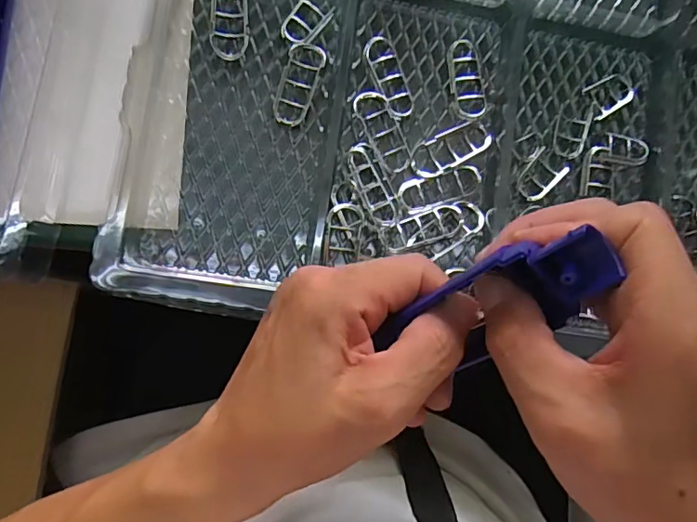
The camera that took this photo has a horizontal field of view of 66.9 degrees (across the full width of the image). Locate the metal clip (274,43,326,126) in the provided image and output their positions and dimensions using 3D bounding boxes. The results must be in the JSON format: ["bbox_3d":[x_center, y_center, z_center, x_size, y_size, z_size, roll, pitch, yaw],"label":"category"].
[{"bbox_3d":[-0.030,-0.107,0.322,0.022,0.010,0.051,15,84,-6],"label":"metal clip"}]

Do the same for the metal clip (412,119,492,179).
[{"bbox_3d":[0.064,-0.070,0.329,0.053,0.010,0.023,-27,90,-8],"label":"metal clip"}]

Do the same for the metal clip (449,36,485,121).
[{"bbox_3d":[0.075,-0.116,0.336,0.021,0.009,0.054,-8,87,-8],"label":"metal clip"}]

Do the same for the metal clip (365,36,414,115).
[{"bbox_3d":[0.026,-0.115,0.331,0.020,0.008,0.052,-24,89,-8],"label":"metal clip"}]

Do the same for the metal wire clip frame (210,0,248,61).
[{"bbox_3d":[-0.072,-0.149,0.319,0.022,0.009,0.052,4,86,-7],"label":"metal wire clip frame"}]

